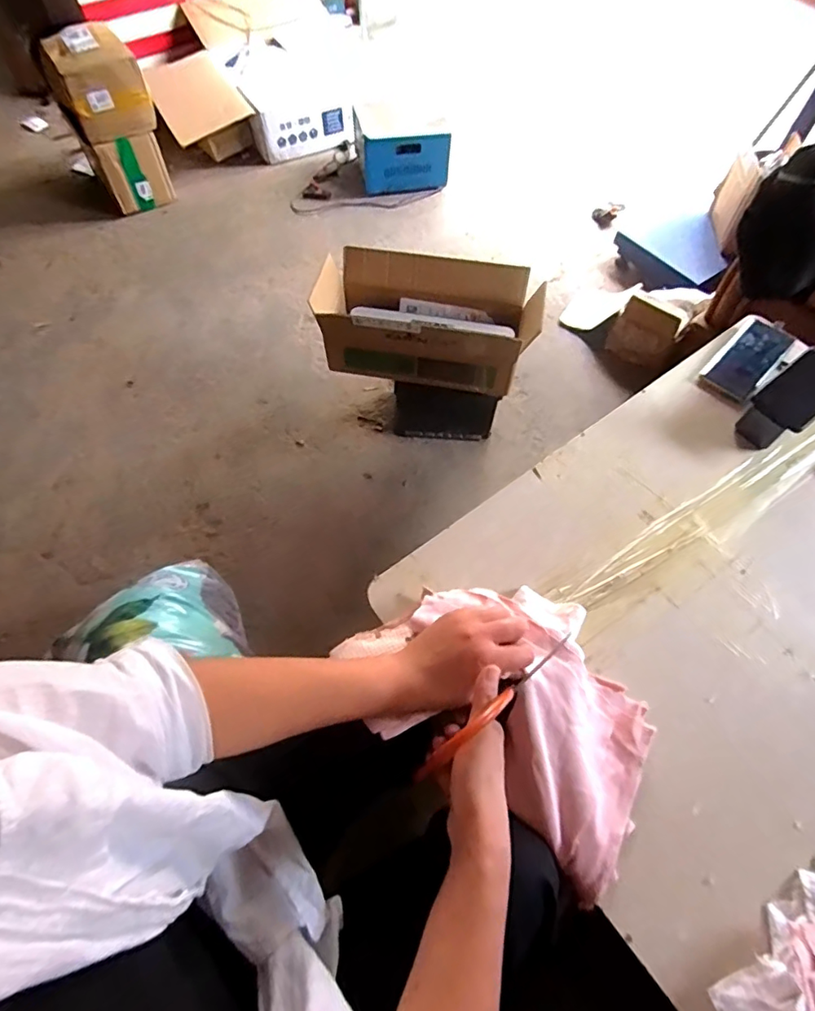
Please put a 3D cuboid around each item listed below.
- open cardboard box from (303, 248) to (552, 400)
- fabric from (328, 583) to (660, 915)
[{"bbox_3d":[0.044,-0.373,1.069,0.419,0.158,0.205,8,62,4],"label":"open cardboard box"},{"bbox_3d":[0.104,0.185,0.522,0.314,0.073,0.214,35,72,12],"label":"fabric"}]

